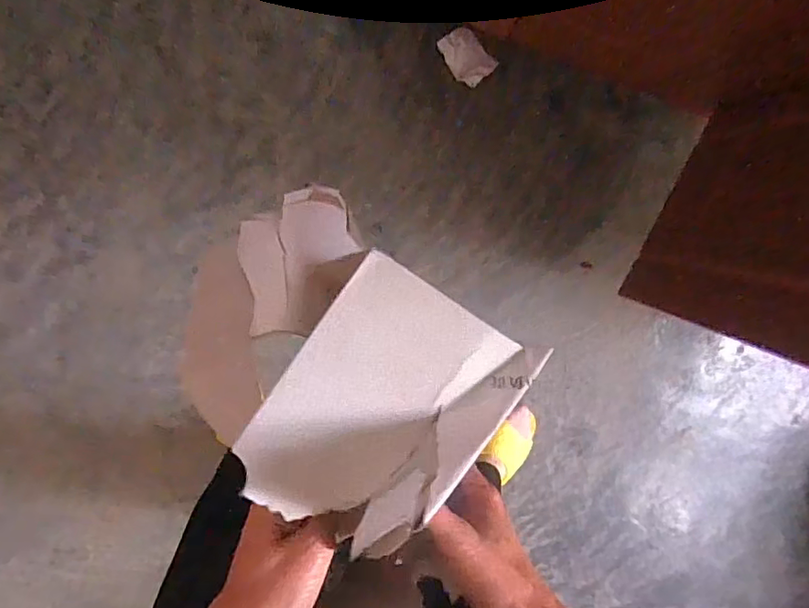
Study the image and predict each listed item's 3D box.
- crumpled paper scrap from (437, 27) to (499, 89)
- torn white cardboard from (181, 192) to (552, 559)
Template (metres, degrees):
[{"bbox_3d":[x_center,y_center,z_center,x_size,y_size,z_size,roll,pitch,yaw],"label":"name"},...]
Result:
[{"bbox_3d":[0.101,-0.408,0.900,0.061,0.017,0.092,-40,98,5],"label":"crumpled paper scrap"},{"bbox_3d":[-0.050,0.015,0.326,0.097,0.267,0.128,32,98,-42],"label":"torn white cardboard"}]

